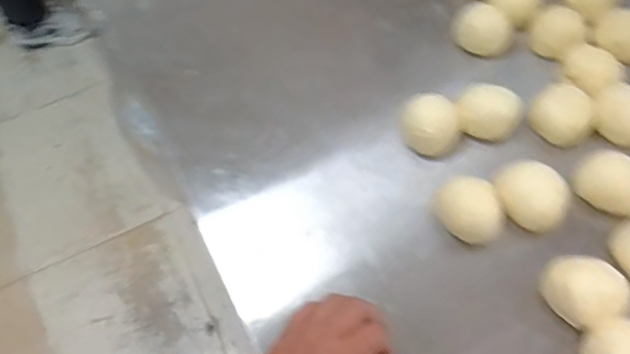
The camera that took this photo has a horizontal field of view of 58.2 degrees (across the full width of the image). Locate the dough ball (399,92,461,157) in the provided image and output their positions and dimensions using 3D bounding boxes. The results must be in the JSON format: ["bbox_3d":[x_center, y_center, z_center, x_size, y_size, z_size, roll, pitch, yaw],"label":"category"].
[{"bbox_3d":[0.114,-0.052,0.562,0.057,0.037,0.055,-2,56,3],"label":"dough ball"}]

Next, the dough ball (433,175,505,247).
[{"bbox_3d":[0.140,0.031,0.512,0.064,0.041,0.052,35,65,23],"label":"dough ball"}]

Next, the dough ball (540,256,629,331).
[{"bbox_3d":[0.218,0.094,0.459,0.054,0.038,0.060,-34,61,-18],"label":"dough ball"}]

